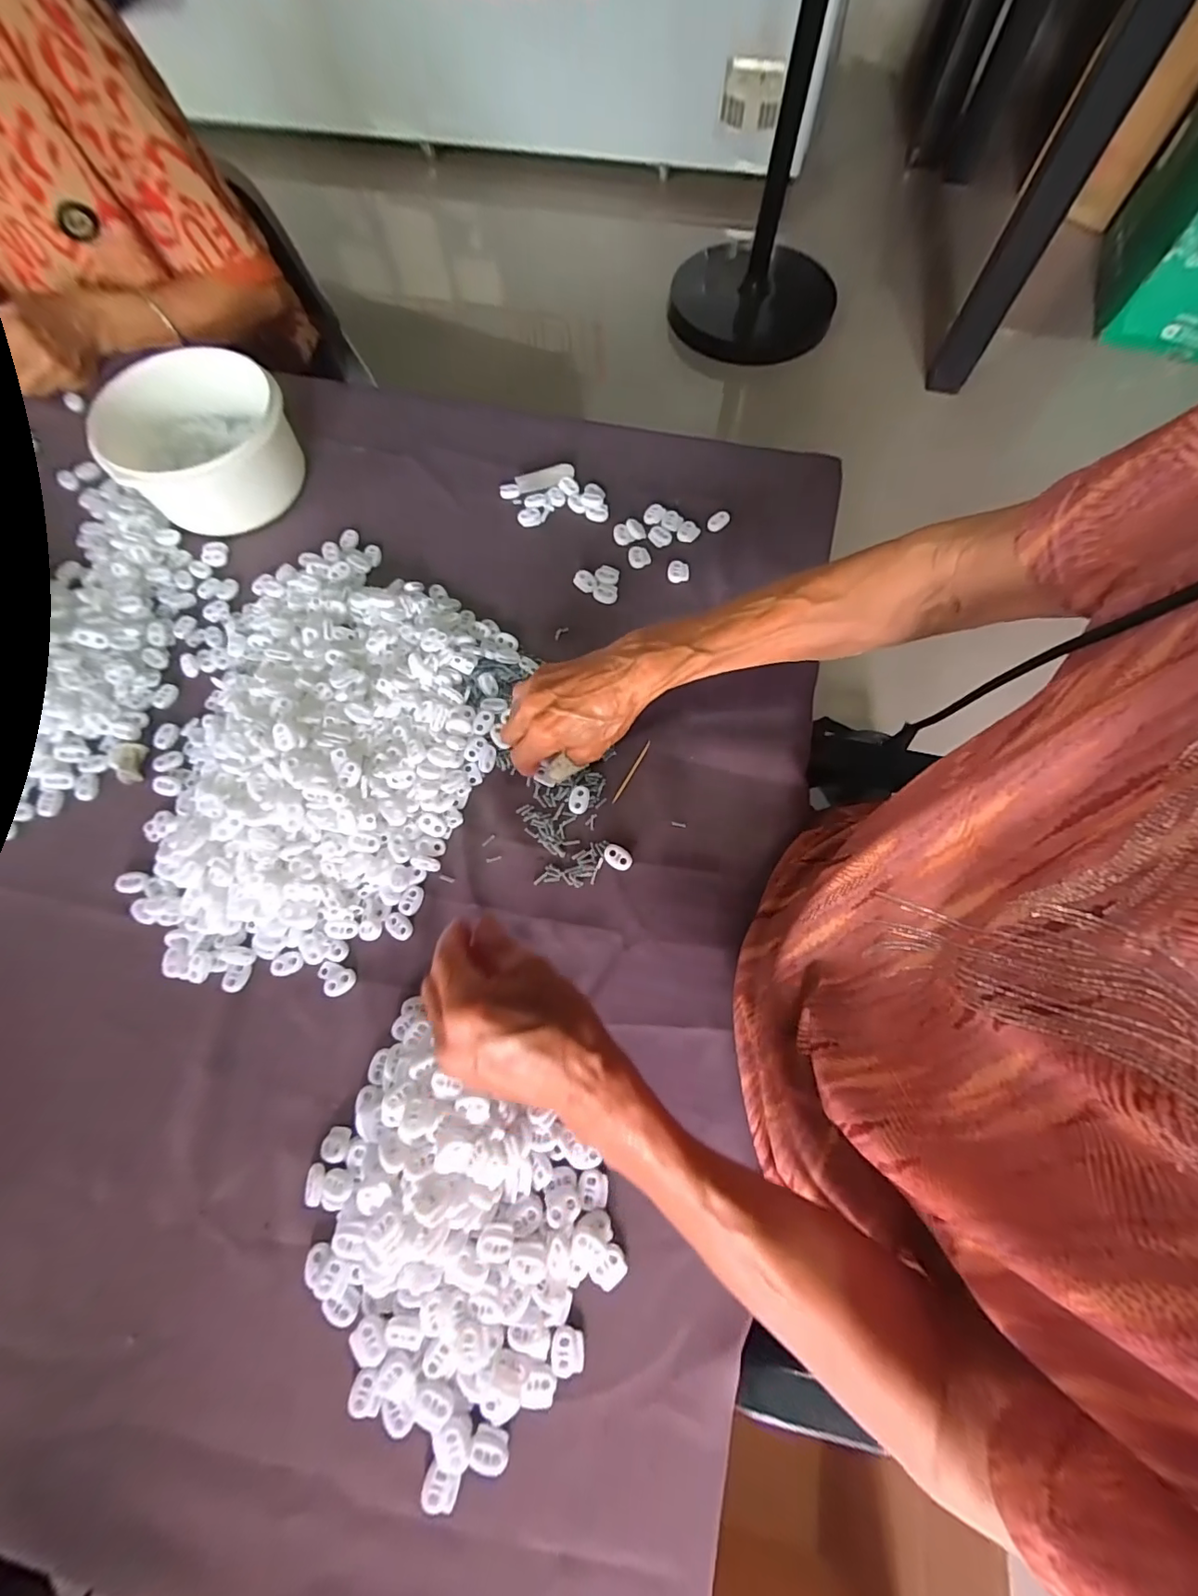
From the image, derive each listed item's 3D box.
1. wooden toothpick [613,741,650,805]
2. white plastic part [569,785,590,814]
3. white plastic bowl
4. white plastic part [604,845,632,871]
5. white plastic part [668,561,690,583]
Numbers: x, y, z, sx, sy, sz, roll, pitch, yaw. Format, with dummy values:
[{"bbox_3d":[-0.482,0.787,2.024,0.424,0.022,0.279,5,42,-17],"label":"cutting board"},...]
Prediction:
[{"bbox_3d":[0.027,-0.022,0.432,0.004,0.009,0.059,31,73,9],"label":"wooden toothpick"},{"bbox_3d":[-0.016,0.002,0.424,0.016,0.005,0.023,7,71,1],"label":"white plastic part"},{"bbox_3d":[-0.367,-0.329,0.496,0.157,0.074,0.137,-16,72,-7],"label":"white plastic bowl"},{"bbox_3d":[0.014,0.046,0.403,0.022,0.004,0.015,27,73,8],"label":"white plastic part"},{"bbox_3d":[0.075,-0.214,0.498,0.020,0.005,0.020,7,71,1],"label":"white plastic part"}]

